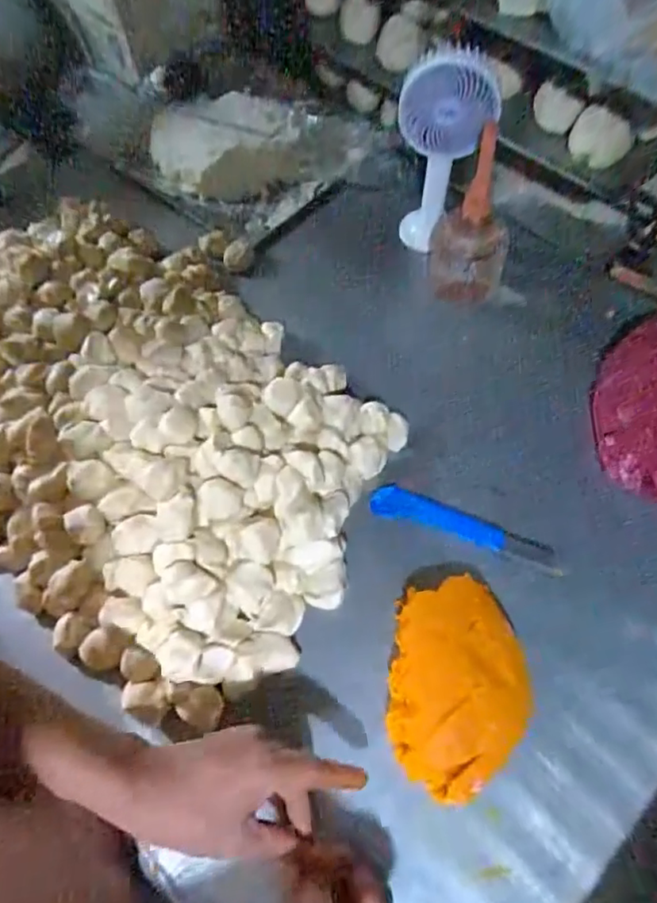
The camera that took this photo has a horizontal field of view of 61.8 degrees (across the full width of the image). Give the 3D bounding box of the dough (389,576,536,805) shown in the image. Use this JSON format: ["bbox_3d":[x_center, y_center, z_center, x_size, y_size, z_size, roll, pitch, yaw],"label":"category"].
[{"bbox_3d":[0.109,0.192,0.465,0.114,0.064,0.171,5,62,6],"label":"dough"}]

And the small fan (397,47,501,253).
[{"bbox_3d":[0.135,-0.338,0.662,0.102,0.265,0.055,20,65,14],"label":"small fan"}]

